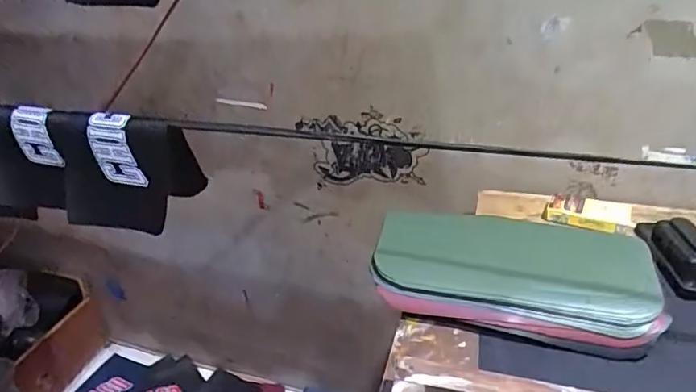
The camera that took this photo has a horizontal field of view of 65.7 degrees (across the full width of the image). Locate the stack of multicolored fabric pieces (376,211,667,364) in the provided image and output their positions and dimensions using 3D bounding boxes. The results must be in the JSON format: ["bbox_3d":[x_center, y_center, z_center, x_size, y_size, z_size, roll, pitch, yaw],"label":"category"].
[{"bbox_3d":[0.183,0.082,0.621,0.306,0.060,0.157,10,34,16],"label":"stack of multicolored fabric pieces"}]

